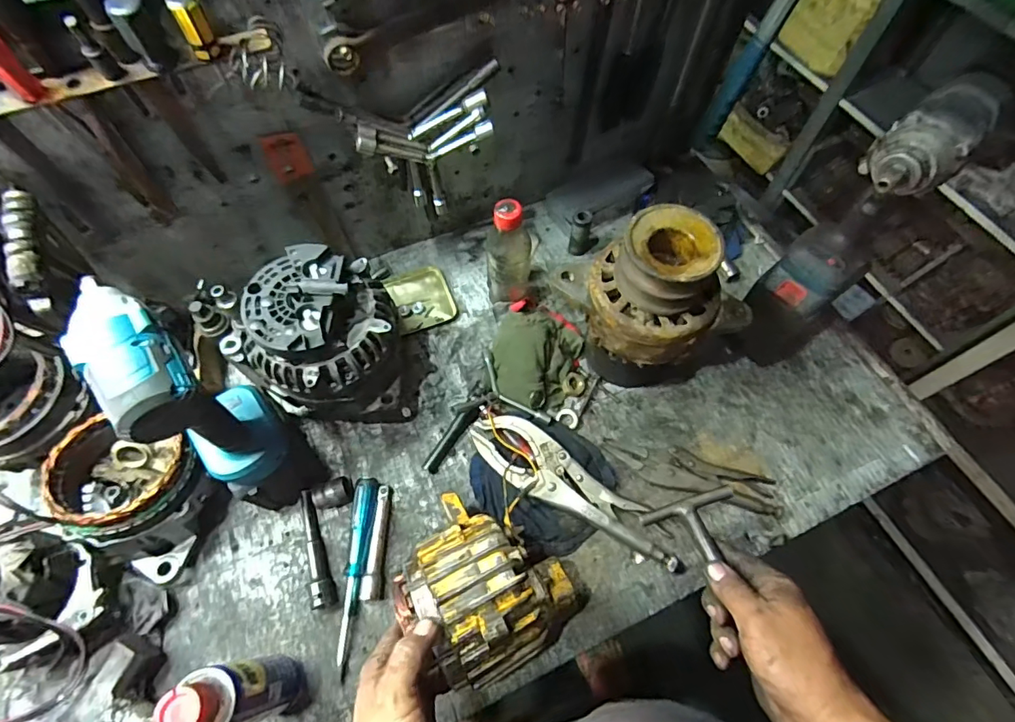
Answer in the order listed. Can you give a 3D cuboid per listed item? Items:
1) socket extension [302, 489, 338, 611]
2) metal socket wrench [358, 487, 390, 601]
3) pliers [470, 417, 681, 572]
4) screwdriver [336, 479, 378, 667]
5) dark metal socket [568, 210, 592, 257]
[{"bbox_3d":[-0.214,0.206,0.550,0.022,0.020,0.126,-18,64,-10],"label":"socket extension"},{"bbox_3d":[-0.146,0.200,0.553,0.022,0.014,0.119,-1,62,-2],"label":"metal socket wrench"},{"bbox_3d":[0.074,0.148,0.565,0.264,0.046,0.072,32,66,14],"label":"pliers"},{"bbox_3d":[-0.163,0.218,0.538,0.025,0.025,0.178,2,62,-1],"label":"screwdriver"},{"bbox_3d":[0.105,-0.182,0.713,0.028,0.074,0.024,14,63,6],"label":"dark metal socket"}]

